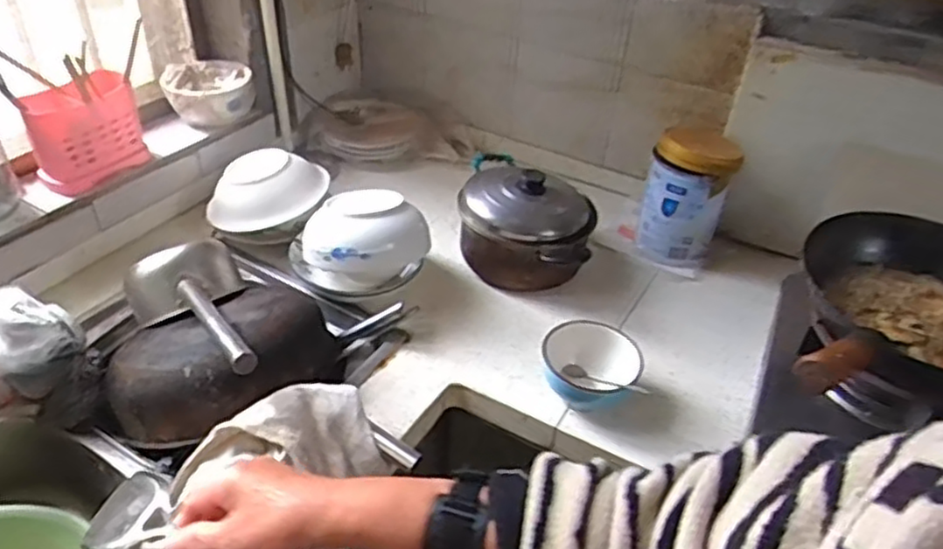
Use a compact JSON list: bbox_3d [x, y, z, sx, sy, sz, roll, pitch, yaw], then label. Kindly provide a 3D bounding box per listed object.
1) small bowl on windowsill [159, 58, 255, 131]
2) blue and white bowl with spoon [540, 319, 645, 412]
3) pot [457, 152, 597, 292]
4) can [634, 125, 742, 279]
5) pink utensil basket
[{"bbox_3d":[-0.453,-0.313,1.220,0.145,0.068,0.148,-6,40,-13],"label":"small bowl on windowsill"},{"bbox_3d":[0.151,0.125,0.907,0.127,0.072,0.118,14,39,12],"label":"blue and white bowl with spoon"},{"bbox_3d":[0.087,-0.088,1.111,0.208,0.144,0.244,10,39,7],"label":"pot"},{"bbox_3d":[0.351,-0.128,1.149,0.130,0.215,0.135,17,40,15],"label":"can"},{"bbox_3d":[-0.576,-0.218,1.040,0.101,0.145,0.145,20,41,18],"label":"pink utensil basket"}]

